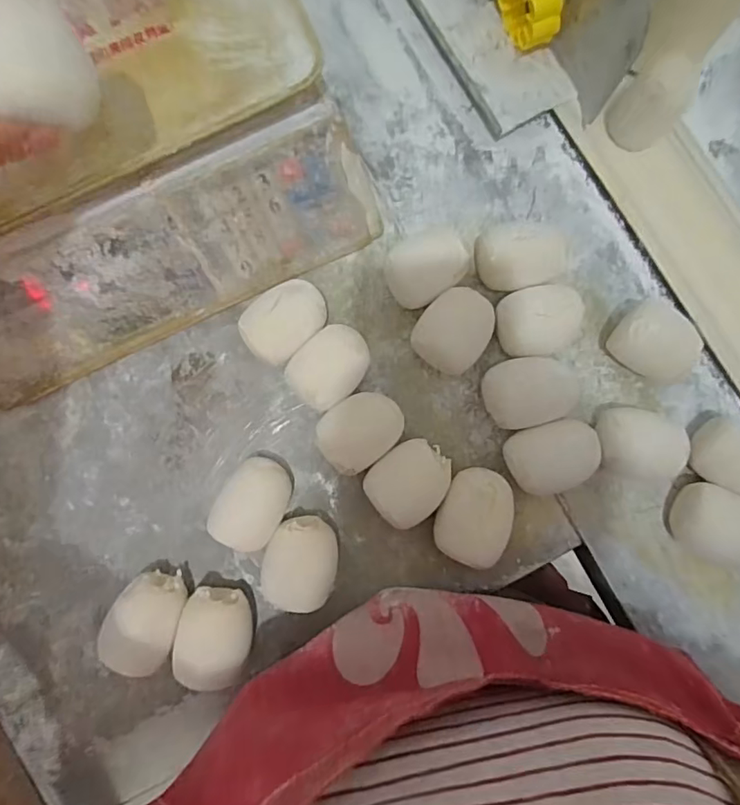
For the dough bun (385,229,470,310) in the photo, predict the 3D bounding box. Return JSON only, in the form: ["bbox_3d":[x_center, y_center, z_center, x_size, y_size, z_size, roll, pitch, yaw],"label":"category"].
[{"bbox_3d":[0.043,-0.101,0.402,0.059,0.051,0.043,-31,84,-2],"label":"dough bun"}]

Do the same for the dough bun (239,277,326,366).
[{"bbox_3d":[-0.063,-0.061,0.403,0.047,0.044,0.063,44,86,3],"label":"dough bun"}]

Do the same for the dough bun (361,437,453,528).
[{"bbox_3d":[0.028,0.059,0.390,0.064,0.043,0.053,-40,85,-3],"label":"dough bun"}]

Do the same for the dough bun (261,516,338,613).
[{"bbox_3d":[-0.050,0.114,0.386,0.051,0.042,0.061,7,84,2],"label":"dough bun"}]

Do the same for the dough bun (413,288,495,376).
[{"bbox_3d":[0.062,-0.053,0.403,0.053,0.037,0.062,34,86,4],"label":"dough bun"}]

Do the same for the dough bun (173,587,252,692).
[{"bbox_3d":[-0.110,0.165,0.382,0.050,0.044,0.061,7,84,2],"label":"dough bun"}]

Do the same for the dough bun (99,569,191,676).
[{"bbox_3d":[-0.158,0.154,0.382,0.047,0.047,0.062,11,85,2],"label":"dough bun"}]

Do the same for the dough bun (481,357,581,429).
[{"bbox_3d":[0.118,-0.007,0.395,0.065,0.039,0.048,-10,84,0],"label":"dough bun"}]

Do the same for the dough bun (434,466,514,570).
[{"bbox_3d":[0.078,0.083,0.393,0.050,0.044,0.067,23,85,3],"label":"dough bun"}]

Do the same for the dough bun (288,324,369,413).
[{"bbox_3d":[-0.031,-0.025,0.401,0.049,0.037,0.064,41,86,3],"label":"dough bun"}]

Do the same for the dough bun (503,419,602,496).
[{"bbox_3d":[0.135,0.041,0.396,0.063,0.035,0.050,-14,84,0],"label":"dough bun"}]

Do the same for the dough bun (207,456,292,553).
[{"bbox_3d":[-0.085,0.074,0.397,0.046,0.034,0.064,24,85,3],"label":"dough bun"}]

